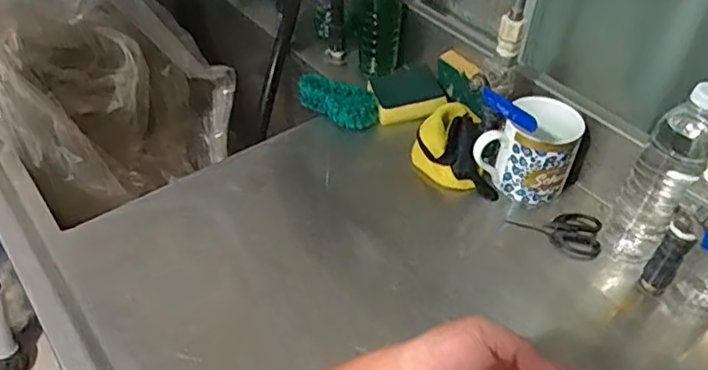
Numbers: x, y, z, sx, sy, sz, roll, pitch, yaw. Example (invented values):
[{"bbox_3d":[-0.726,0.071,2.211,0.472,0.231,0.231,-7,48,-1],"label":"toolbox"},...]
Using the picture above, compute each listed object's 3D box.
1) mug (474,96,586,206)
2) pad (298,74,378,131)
[{"bbox_3d":[0.210,-0.042,0.722,0.106,0.101,0.087,20,47,16],"label":"mug"},{"bbox_3d":[-0.028,-0.115,0.840,0.128,0.039,0.054,23,48,19],"label":"pad"}]

